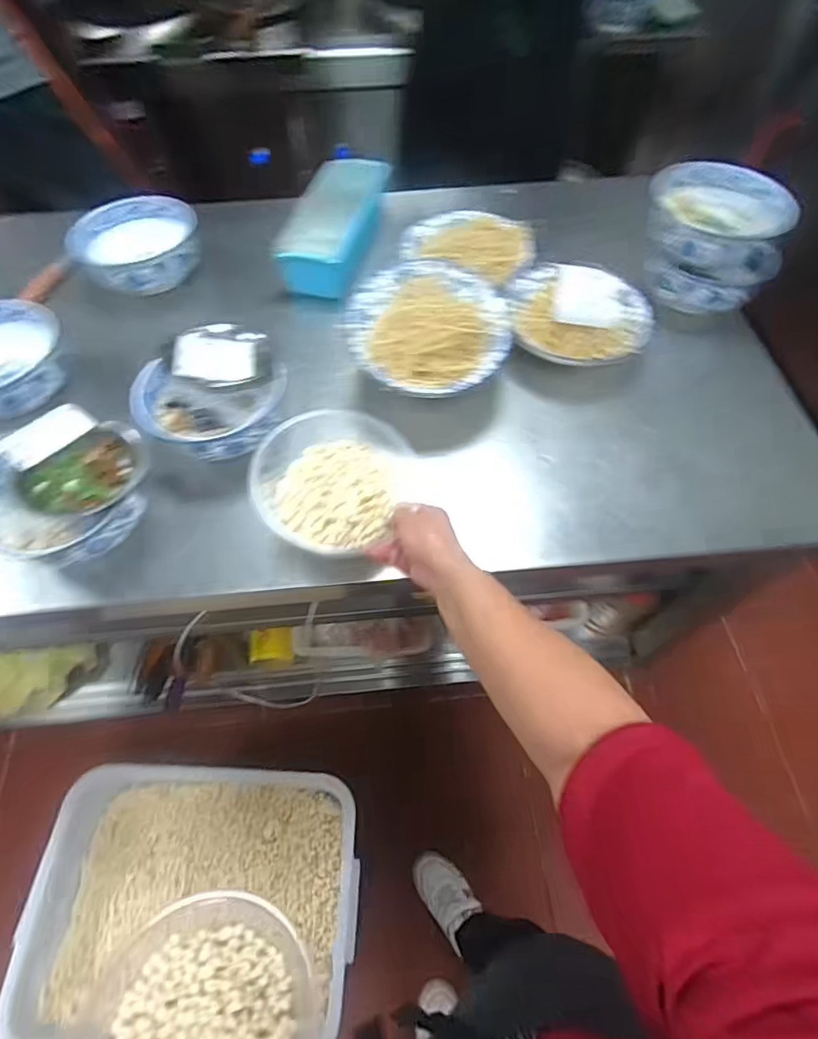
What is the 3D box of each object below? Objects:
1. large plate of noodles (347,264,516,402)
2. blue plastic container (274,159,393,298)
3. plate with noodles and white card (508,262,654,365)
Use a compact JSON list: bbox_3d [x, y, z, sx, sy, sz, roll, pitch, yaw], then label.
[{"bbox_3d":[0.023,-0.247,0.652,0.193,0.039,0.200,0,72,0],"label":"large plate of noodles"},{"bbox_3d":[-0.112,-0.493,0.864,0.112,0.071,0.300,11,59,6],"label":"blue plastic container"},{"bbox_3d":[0.230,-0.289,0.715,0.198,0.036,0.151,30,75,17],"label":"plate with noodles and white card"}]

